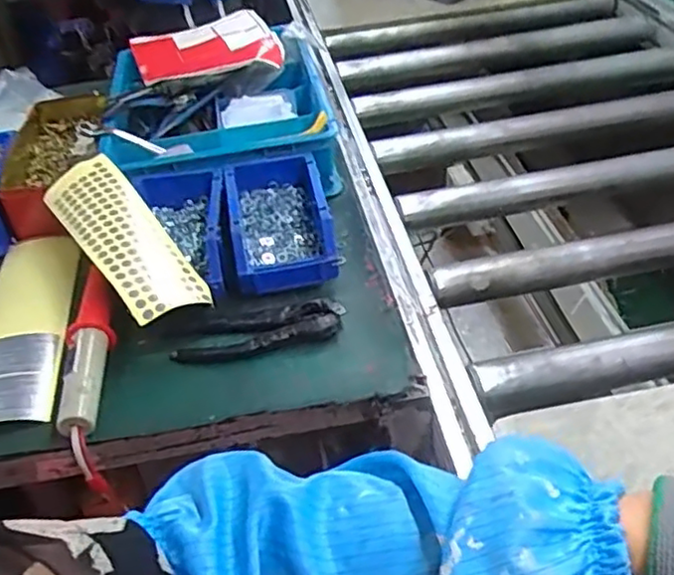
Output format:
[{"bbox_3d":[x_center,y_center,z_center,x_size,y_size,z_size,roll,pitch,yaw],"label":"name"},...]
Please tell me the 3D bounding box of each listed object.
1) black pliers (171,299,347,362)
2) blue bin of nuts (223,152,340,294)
[{"bbox_3d":[-0.073,0.037,0.630,0.155,0.016,0.050,-8,41,-1],"label":"black pliers"},{"bbox_3d":[-0.062,-0.068,0.714,0.109,0.067,0.163,-12,42,-6],"label":"blue bin of nuts"}]

